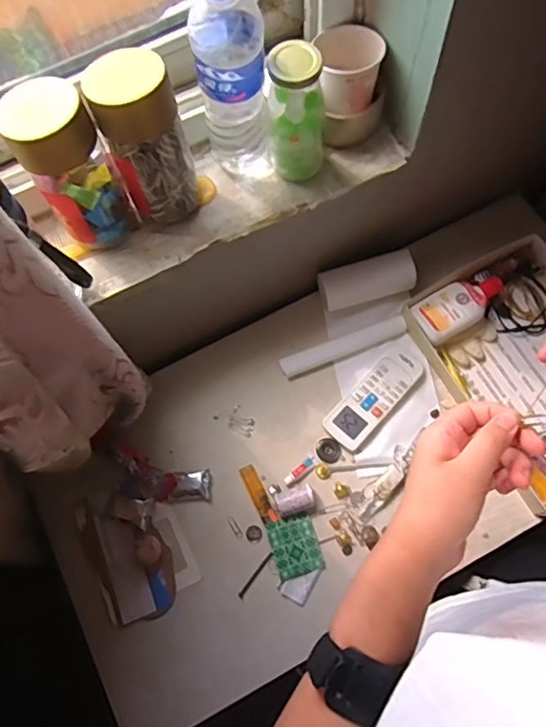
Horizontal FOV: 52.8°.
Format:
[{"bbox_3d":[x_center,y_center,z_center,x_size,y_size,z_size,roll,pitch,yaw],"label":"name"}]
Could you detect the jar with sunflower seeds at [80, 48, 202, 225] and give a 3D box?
[{"bbox_3d":[-0.120,-0.212,0.535,0.072,0.148,0.082,-22,72,-5],"label":"jar with sunflower seeds"}]

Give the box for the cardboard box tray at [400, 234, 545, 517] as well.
[{"bbox_3d":[0.343,0.003,0.706,0.225,0.040,0.315,-30,72,-8],"label":"cardboard box tray"}]

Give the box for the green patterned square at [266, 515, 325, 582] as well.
[{"bbox_3d":[0.027,0.220,0.662,0.055,0.008,0.066,-18,71,-4],"label":"green patterned square"}]

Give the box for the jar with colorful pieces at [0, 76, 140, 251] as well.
[{"bbox_3d":[-0.190,-0.184,0.525,0.072,0.154,0.077,-28,72,-7],"label":"jar with colorful pieces"}]

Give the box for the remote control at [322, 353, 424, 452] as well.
[{"bbox_3d":[0.132,0.044,0.712,0.055,0.021,0.146,43,78,15],"label":"remote control"}]

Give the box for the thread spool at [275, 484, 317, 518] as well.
[{"bbox_3d":[0.027,0.168,0.675,0.046,0.025,0.030,-18,71,-4],"label":"thread spool"}]

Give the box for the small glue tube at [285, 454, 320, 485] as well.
[{"bbox_3d":[0.036,0.135,0.693,0.049,0.007,0.016,-39,74,-11],"label":"small glue tube"}]

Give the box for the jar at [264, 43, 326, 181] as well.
[{"bbox_3d":[0.025,-0.250,0.555,0.056,0.131,0.053,-1,71,2],"label":"jar"}]

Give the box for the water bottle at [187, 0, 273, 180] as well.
[{"bbox_3d":[-0.036,-0.260,0.517,0.068,0.225,0.057,-8,71,-1],"label":"water bottle"}]

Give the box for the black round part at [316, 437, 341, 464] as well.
[{"bbox_3d":[0.070,0.111,0.698,0.030,0.004,0.033,-1,71,2],"label":"black round part"}]

